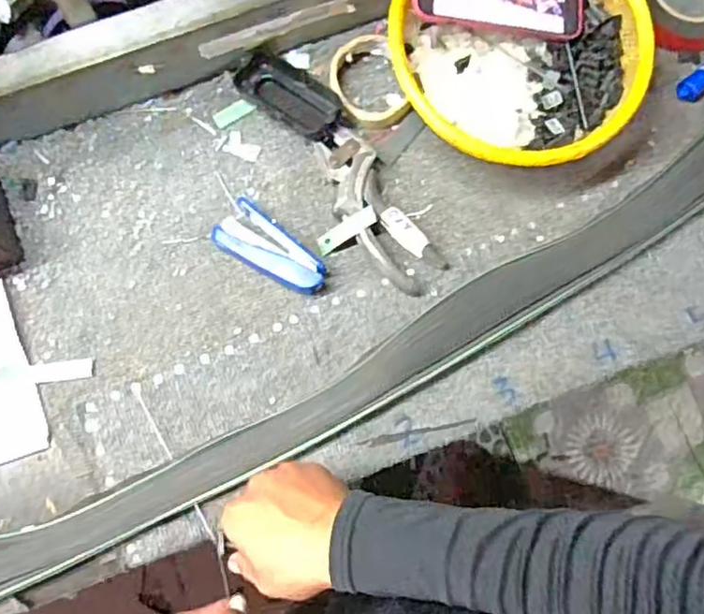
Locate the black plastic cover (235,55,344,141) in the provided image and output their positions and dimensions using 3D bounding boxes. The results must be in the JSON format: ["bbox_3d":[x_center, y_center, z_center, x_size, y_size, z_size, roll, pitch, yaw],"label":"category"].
[{"bbox_3d":[-0.061,-0.207,0.611,0.108,0.012,0.049,35,100,6],"label":"black plastic cover"}]

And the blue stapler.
[{"bbox_3d":[-0.075,-0.053,0.590,0.113,0.025,0.050,38,81,6],"label":"blue stapler"}]

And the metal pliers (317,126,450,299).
[{"bbox_3d":[0.021,-0.092,0.592,0.057,0.029,0.166,-33,81,-6],"label":"metal pliers"}]

